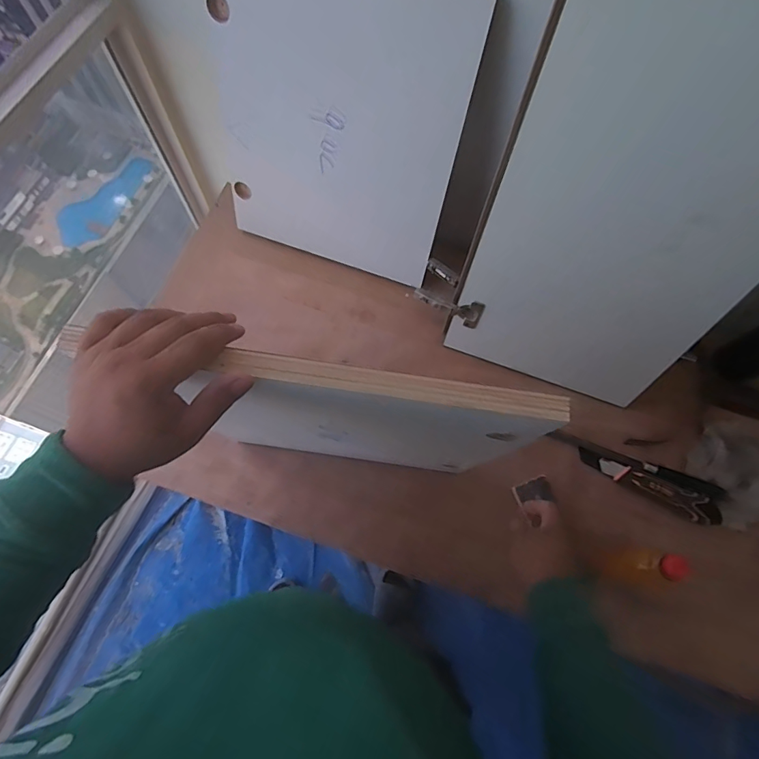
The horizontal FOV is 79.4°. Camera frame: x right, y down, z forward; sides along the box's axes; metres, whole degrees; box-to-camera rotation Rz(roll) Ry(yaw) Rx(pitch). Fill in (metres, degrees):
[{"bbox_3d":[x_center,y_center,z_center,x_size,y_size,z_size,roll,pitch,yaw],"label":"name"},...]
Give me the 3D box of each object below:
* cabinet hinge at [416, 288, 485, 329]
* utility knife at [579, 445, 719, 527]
[{"bbox_3d":[0.119,-0.129,0.795,0.121,0.046,0.025,23,70,7],"label":"cabinet hinge"},{"bbox_3d":[0.460,0.179,0.780,0.238,0.020,0.046,27,71,9],"label":"utility knife"}]

